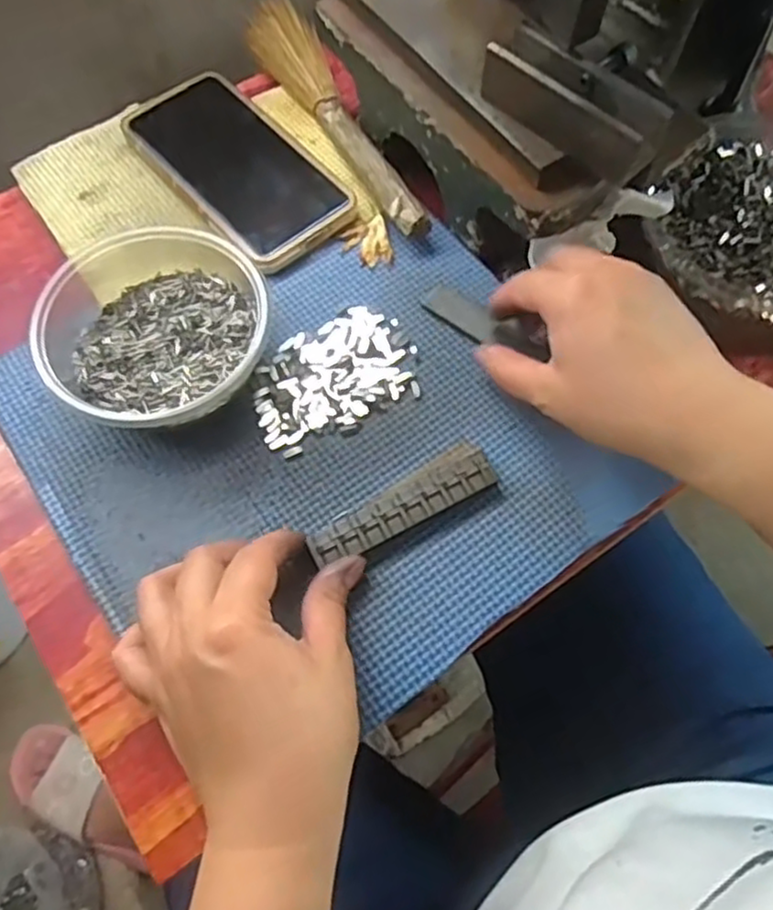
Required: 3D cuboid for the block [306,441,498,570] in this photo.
[{"bbox_3d":[0.007,0.025,0.350,0.097,0.011,0.028,-28,68,-14],"label":"block"}]

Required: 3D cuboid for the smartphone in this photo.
[{"bbox_3d":[-0.092,-0.179,0.441,0.077,0.010,0.156,-39,71,-17],"label":"smartphone"}]

